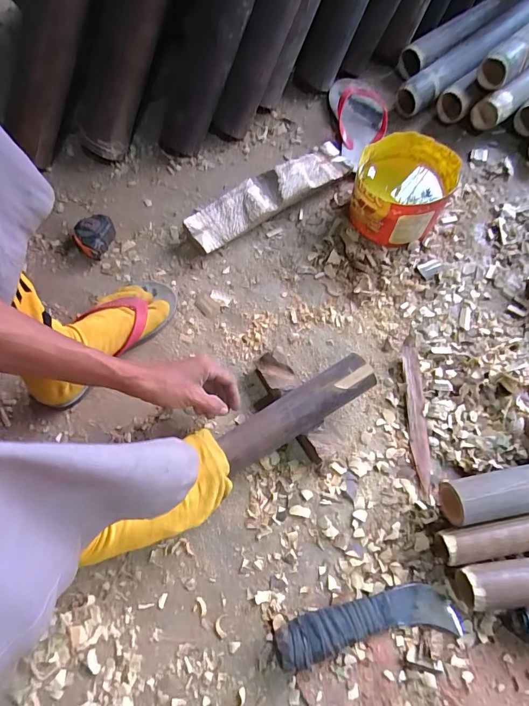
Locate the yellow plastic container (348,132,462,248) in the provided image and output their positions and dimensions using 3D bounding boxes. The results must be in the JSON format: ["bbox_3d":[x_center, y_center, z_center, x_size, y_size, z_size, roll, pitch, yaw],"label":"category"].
[{"bbox_3d":[0.213,-0.253,0.627,0.139,0.110,0.138,0,69,1],"label":"yellow plastic container"}]

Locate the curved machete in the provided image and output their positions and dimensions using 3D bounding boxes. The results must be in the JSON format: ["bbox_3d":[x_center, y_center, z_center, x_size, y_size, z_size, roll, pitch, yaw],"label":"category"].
[{"bbox_3d":[0.118,0.306,0.446,0.209,0.042,0.051,-8,69,-2],"label":"curved machete"}]

